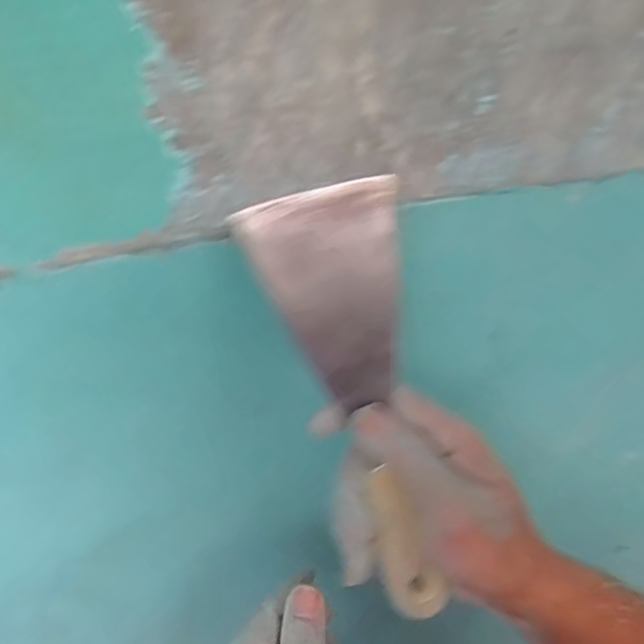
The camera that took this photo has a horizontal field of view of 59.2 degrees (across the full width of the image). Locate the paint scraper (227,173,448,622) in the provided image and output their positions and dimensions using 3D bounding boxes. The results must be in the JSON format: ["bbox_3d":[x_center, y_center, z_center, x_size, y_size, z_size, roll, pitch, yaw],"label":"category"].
[{"bbox_3d":[0.023,0.039,0.261,0.072,0.205,0.020,-18,7,-16],"label":"paint scraper"}]

